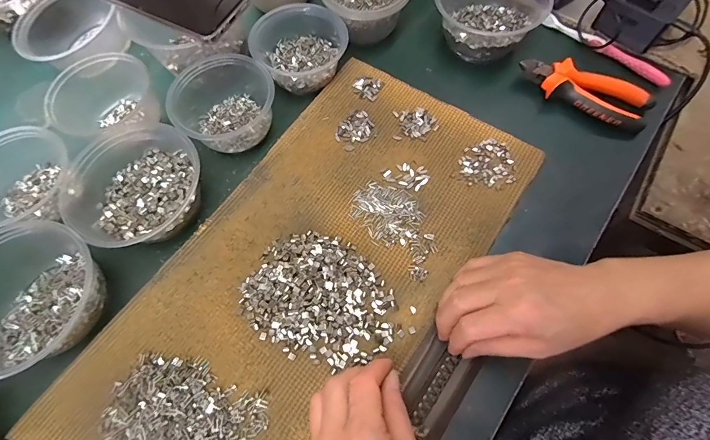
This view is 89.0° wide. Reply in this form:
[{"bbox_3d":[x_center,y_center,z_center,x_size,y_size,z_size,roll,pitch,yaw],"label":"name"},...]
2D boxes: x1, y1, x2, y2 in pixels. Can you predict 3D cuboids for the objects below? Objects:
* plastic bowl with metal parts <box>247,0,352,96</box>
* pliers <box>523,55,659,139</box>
[{"bbox_3d":[-0.070,-0.214,0.453,0.104,0.049,0.100,0,68,1],"label":"plastic bowl with metal parts"},{"bbox_3d":[0.278,-0.158,0.442,0.150,0.033,0.053,32,72,13],"label":"pliers"}]

